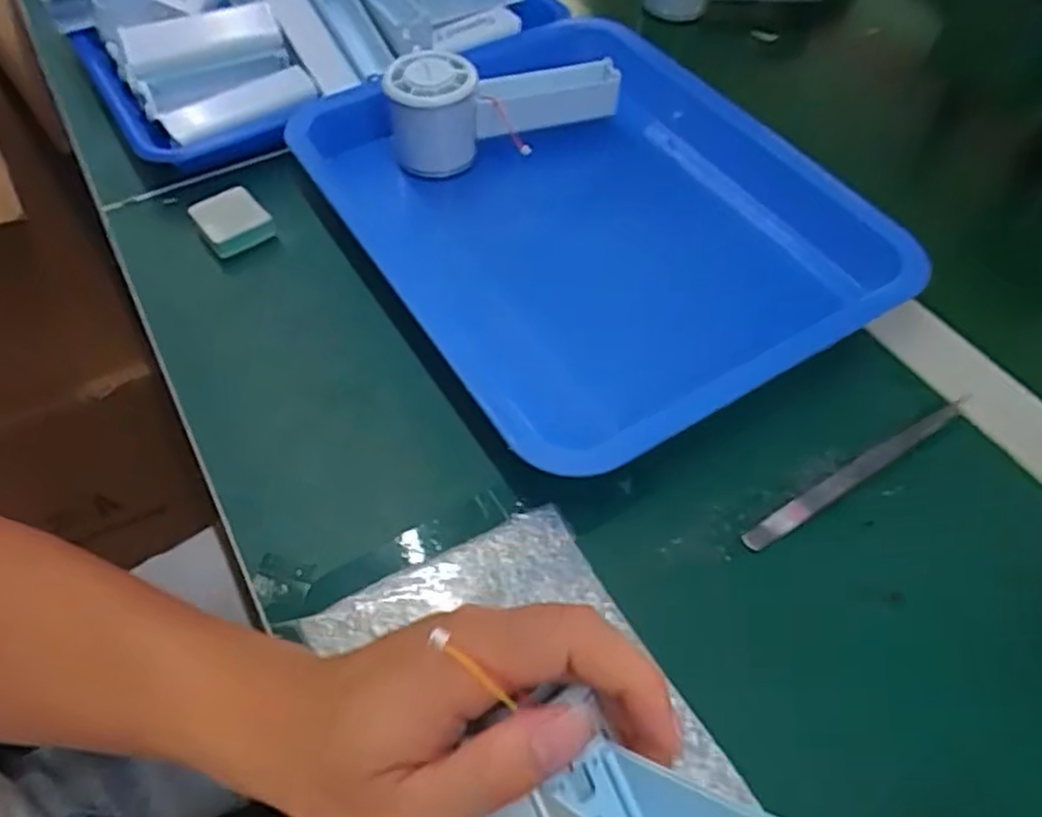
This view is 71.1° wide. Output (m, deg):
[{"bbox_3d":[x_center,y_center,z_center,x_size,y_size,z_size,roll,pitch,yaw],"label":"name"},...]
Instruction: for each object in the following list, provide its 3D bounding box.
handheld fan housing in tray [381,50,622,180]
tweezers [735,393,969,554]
[{"bbox_3d":[-0.010,-0.196,0.472,0.151,0.057,0.048,-14,56,-11],"label":"handheld fan housing in tray"},{"bbox_3d":[0.162,0.029,0.350,0.137,0.005,0.013,-26,59,-19],"label":"tweezers"}]

